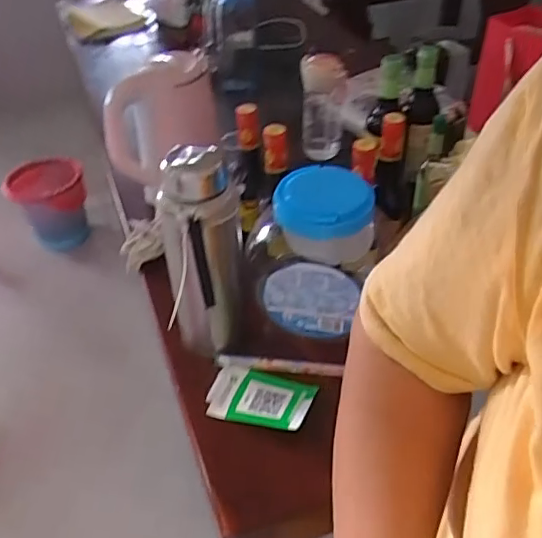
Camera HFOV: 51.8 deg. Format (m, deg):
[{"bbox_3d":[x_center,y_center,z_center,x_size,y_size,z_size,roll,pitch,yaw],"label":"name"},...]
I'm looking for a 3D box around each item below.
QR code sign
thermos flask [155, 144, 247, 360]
[{"bbox_3d":[-0.015,0.156,0.686,0.126,0.023,0.079,11,44,14],"label":"QR code sign"},{"bbox_3d":[-0.076,-0.009,0.658,0.088,0.258,0.086,-10,43,-8],"label":"thermos flask"}]

